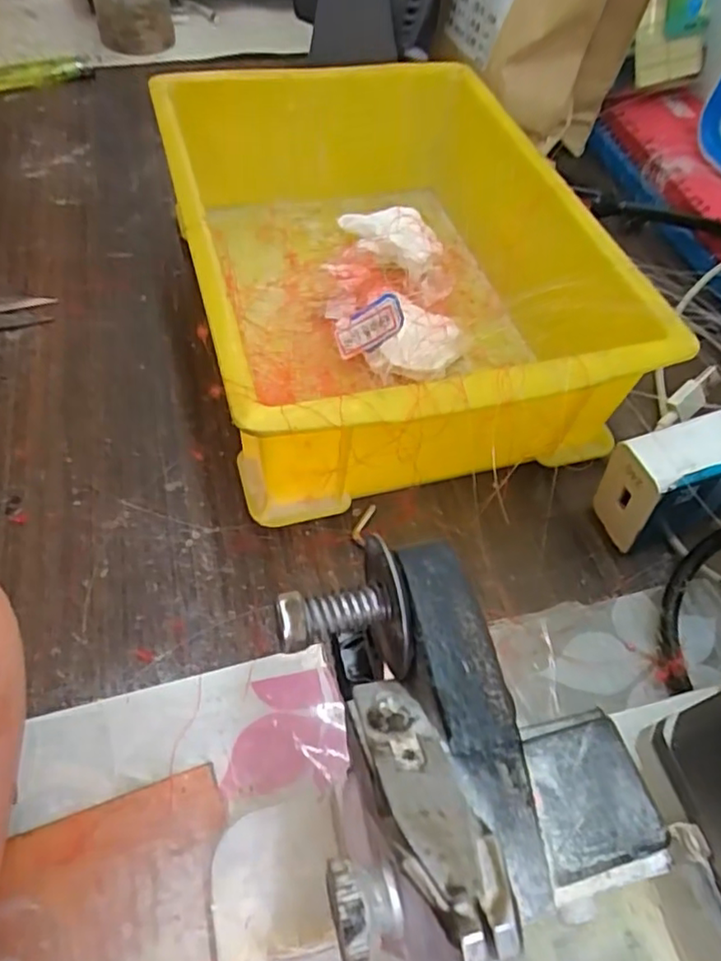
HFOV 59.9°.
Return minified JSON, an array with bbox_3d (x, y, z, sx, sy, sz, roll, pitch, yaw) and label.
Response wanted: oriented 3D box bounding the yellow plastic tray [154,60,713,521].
[{"bbox_3d":[0.008,-0.111,0.304,0.179,0.082,0.251,-12,58,-14],"label":"yellow plastic tray"}]

